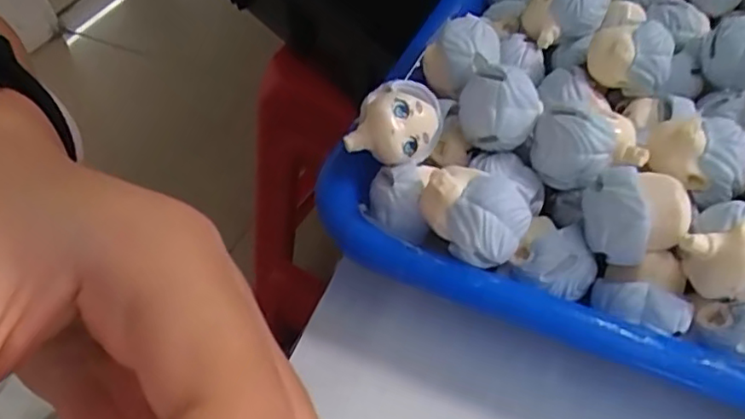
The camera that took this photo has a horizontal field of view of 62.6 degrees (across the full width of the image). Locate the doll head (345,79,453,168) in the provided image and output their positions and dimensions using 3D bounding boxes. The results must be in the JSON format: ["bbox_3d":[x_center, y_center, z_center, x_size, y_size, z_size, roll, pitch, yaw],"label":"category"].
[{"bbox_3d":[0.008,-0.024,0.169,0.024,0.019,0.020,18,51,13],"label":"doll head"}]

